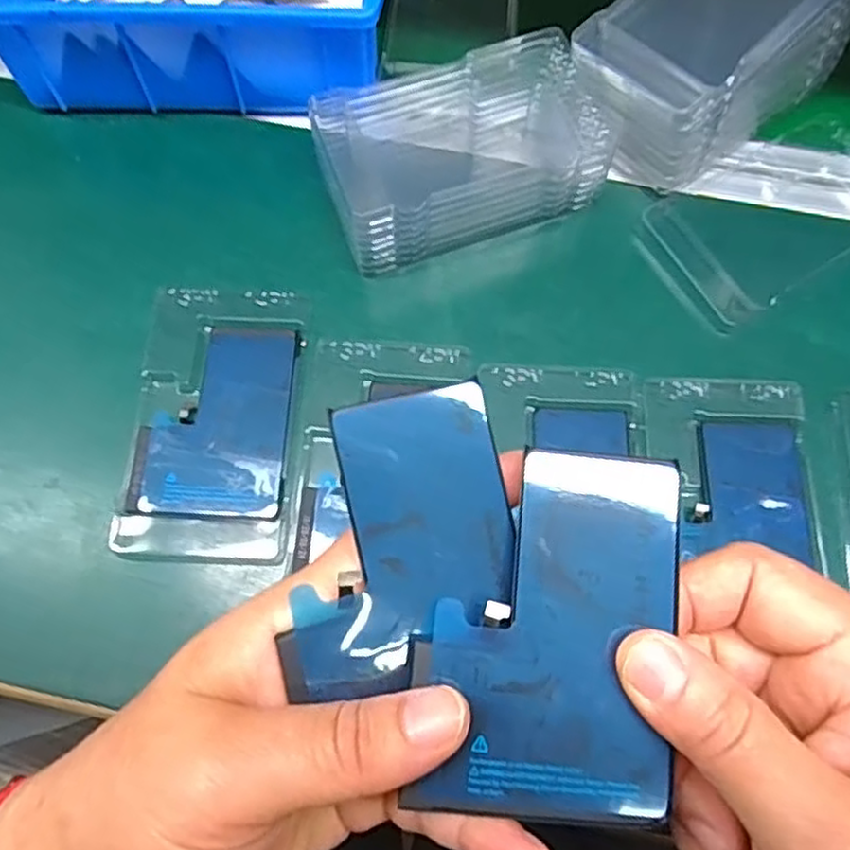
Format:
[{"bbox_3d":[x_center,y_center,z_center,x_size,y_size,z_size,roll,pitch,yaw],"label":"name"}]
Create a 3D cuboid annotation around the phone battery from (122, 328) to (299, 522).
[{"bbox_3d":[-0.092,-0.002,0.315,0.063,0.004,0.088,5,71,2],"label":"phone battery"}]

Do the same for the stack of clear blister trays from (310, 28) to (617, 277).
[{"bbox_3d":[0.018,-0.135,0.341,0.131,0.044,0.086,-20,72,-6],"label":"stack of clear blister trays"}]

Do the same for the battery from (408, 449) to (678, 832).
[{"bbox_3d":[0.032,0.050,0.176,0.061,0.004,0.087,7,80,-1],"label":"battery"}]

